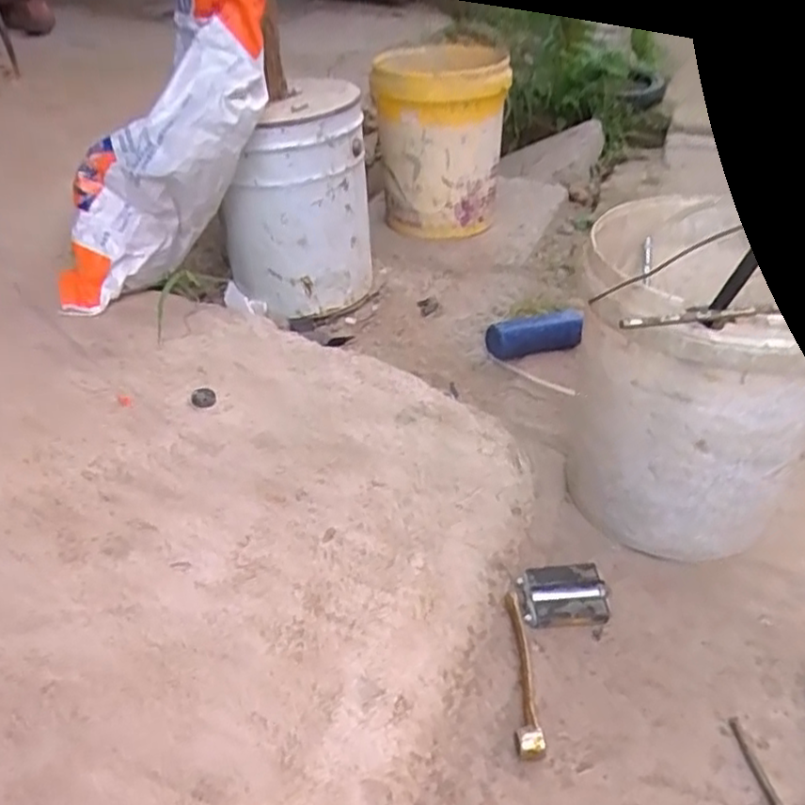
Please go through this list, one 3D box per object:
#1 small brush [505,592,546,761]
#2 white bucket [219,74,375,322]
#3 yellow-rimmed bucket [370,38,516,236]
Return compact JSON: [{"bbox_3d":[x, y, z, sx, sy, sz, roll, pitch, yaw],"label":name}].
[{"bbox_3d":[0.126,0.282,0.754,0.026,0.024,0.186,0,35,2],"label":"small brush"},{"bbox_3d":[-0.194,-0.361,1.302,0.264,0.370,0.232,-9,36,-10],"label":"white bucket"},{"bbox_3d":[0.083,-0.608,1.688,0.294,0.378,0.327,-4,35,-3],"label":"yellow-rimmed bucket"}]

